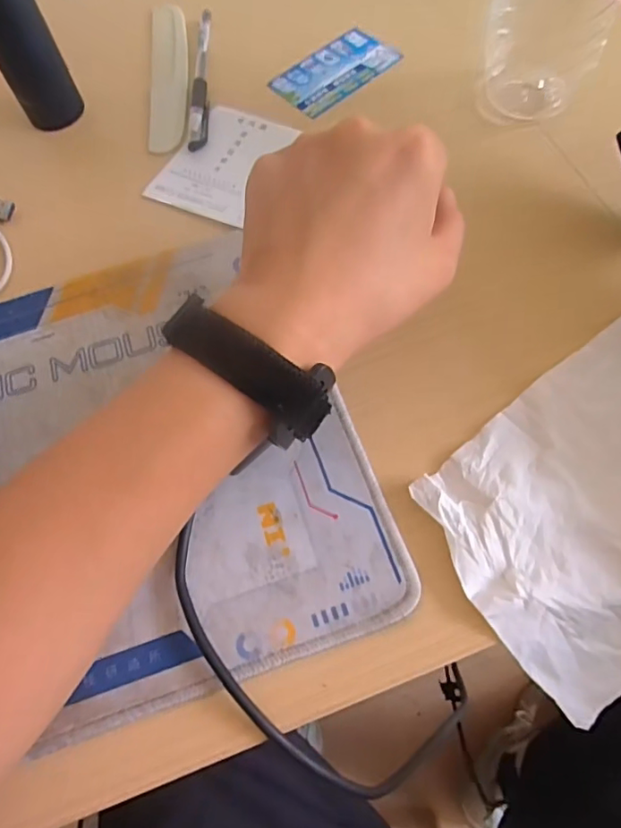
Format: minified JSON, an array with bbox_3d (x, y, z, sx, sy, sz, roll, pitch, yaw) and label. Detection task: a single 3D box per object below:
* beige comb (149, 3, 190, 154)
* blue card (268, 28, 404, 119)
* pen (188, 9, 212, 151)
[{"bbox_3d":[-0.104,-0.255,0.407,0.028,0.005,0.157,-5,66,1],"label":"beige comb"},{"bbox_3d":[0.018,-0.252,0.400,0.088,0.004,0.054,-40,70,-13],"label":"blue card"},{"bbox_3d":[-0.078,-0.250,0.400,0.013,0.005,0.147,-2,66,2],"label":"pen"}]

